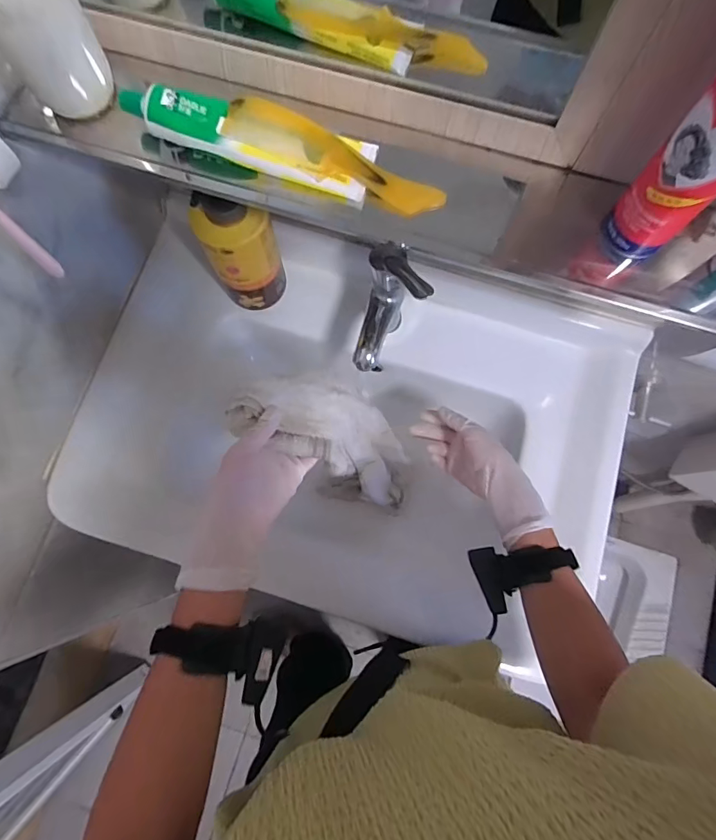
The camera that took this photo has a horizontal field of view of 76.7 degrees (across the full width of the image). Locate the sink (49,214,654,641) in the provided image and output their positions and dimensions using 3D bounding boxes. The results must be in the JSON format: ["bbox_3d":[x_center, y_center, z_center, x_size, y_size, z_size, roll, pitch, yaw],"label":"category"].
[{"bbox_3d":[-0.012,0.023,0.649,0.678,0.166,0.478,20,78,4],"label":"sink"}]

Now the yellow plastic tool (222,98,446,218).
[{"bbox_3d":[-0.020,-0.213,0.371,0.184,0.022,0.039,27,79,5],"label":"yellow plastic tool"}]

